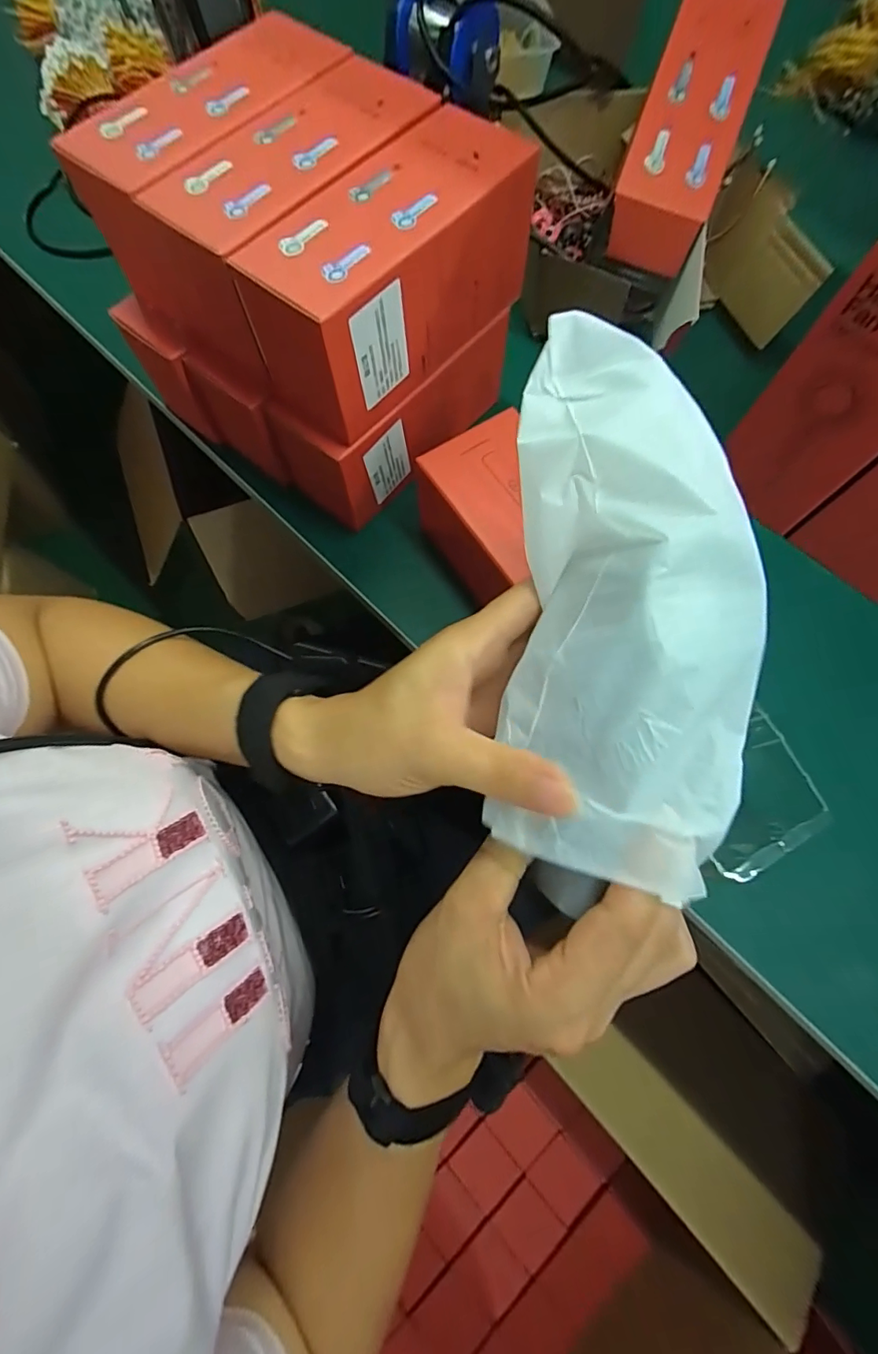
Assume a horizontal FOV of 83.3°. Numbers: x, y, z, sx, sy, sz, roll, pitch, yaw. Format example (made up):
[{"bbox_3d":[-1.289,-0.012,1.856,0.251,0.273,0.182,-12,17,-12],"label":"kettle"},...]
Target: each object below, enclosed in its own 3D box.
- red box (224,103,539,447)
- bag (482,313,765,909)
[{"bbox_3d":[-0.029,-0.254,0.316,0.081,0.082,0.188,44,79,12],"label":"red box"},{"bbox_3d":[0.069,-0.031,0.187,0.088,0.046,0.206,-1,86,0],"label":"bag"}]

